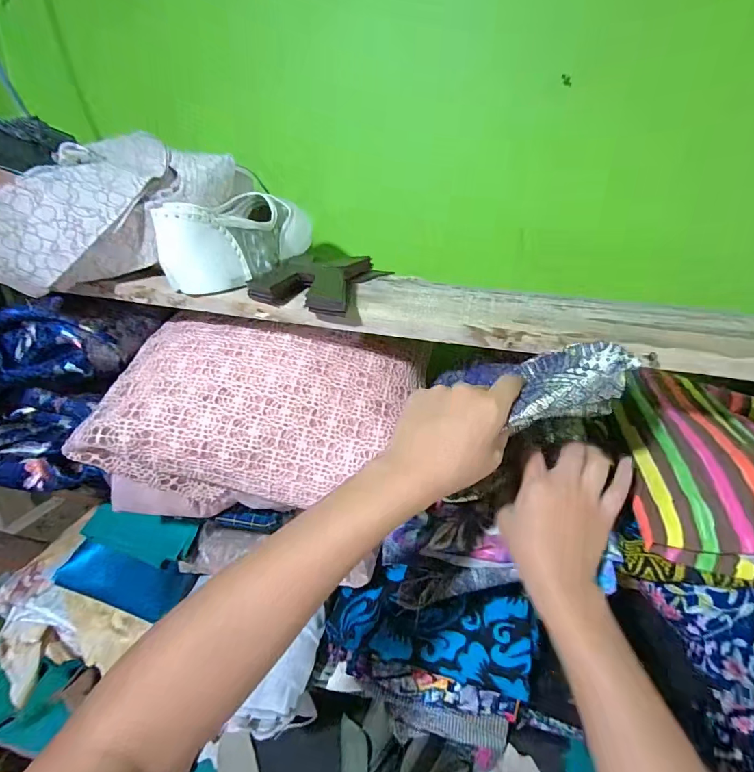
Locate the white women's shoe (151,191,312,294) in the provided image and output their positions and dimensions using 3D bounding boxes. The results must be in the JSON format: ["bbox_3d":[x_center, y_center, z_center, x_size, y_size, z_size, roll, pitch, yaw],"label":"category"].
[{"bbox_3d":[-0.140,-0.162,0.471,0.079,0.073,0.222,6,26,6],"label":"white women's shoe"}]

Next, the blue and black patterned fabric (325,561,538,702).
[{"bbox_3d":[0.057,0.264,0.480,0.222,0.062,0.105,9,27,11],"label":"blue and black patterned fabric"}]

